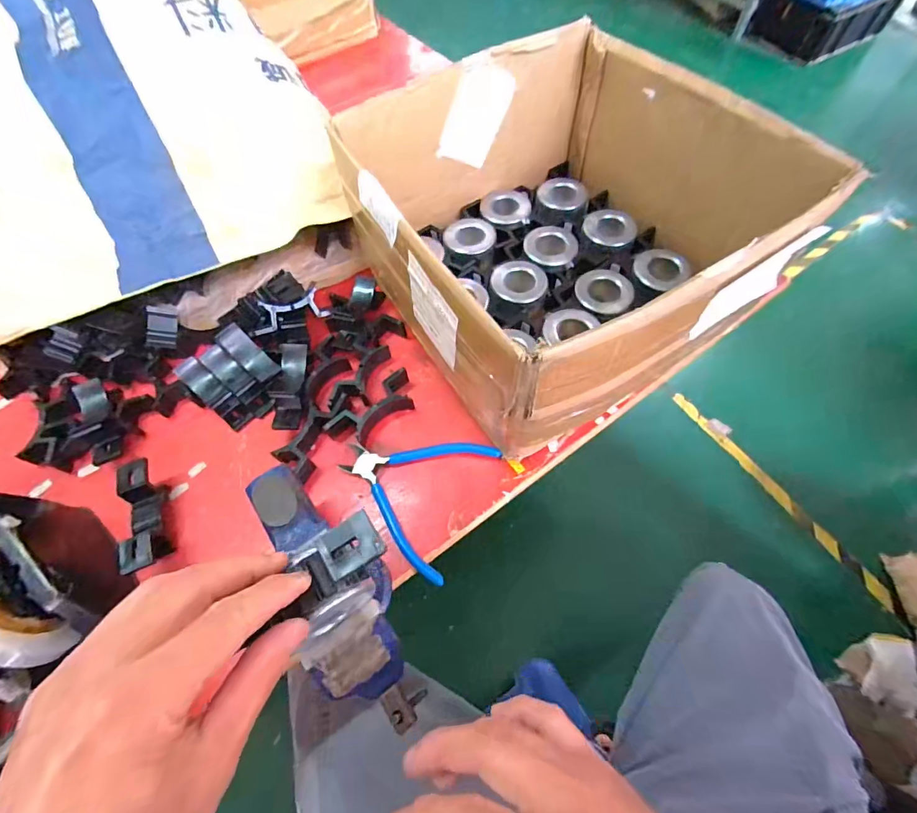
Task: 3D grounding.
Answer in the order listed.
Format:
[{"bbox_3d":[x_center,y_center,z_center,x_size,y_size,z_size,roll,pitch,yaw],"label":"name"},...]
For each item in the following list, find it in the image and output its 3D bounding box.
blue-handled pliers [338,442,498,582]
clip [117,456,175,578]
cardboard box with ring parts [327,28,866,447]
[{"bbox_3d":[-0.046,0.073,0.393,0.132,0.012,0.130,24,66,13],"label":"blue-handled pliers"},{"bbox_3d":[-0.284,0.099,0.376,0.024,0.033,0.102,-21,64,-9],"label":"clip"},{"bbox_3d":[0.099,-0.168,0.415,0.313,0.188,0.329,-27,65,-12],"label":"cardboard box with ring parts"}]

